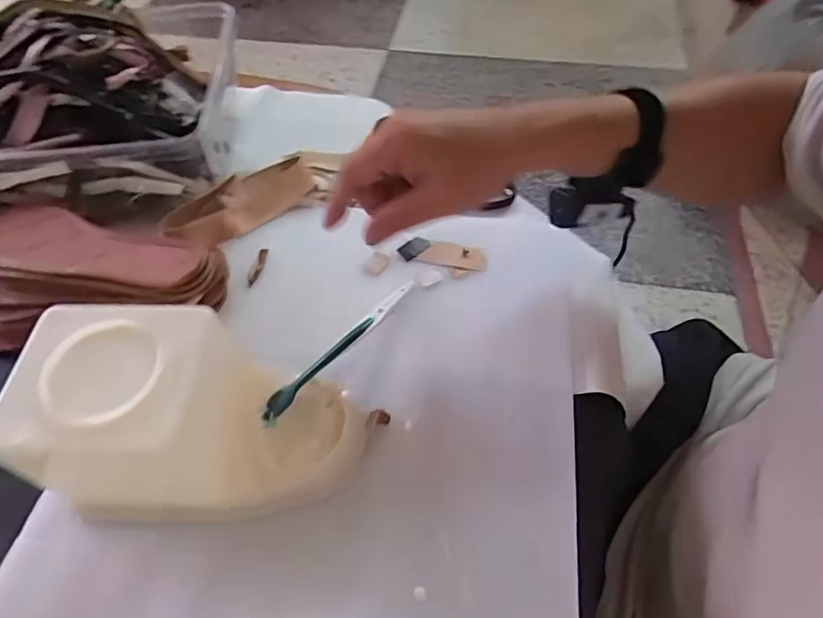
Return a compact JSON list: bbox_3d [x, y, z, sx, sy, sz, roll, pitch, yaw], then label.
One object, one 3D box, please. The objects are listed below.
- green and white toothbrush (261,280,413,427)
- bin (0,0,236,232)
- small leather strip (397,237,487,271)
[{"bbox_3d":[-0.050,0.027,0.416,0.012,0.012,0.179,28,44,19],"label":"green and white toothbrush"},{"bbox_3d":[-0.392,-0.199,0.559,0.387,0.115,0.295,-6,54,-4],"label":"bin"},{"bbox_3d":[0.030,-0.051,0.509,0.079,0.013,0.025,10,55,8],"label":"small leather strip"}]

